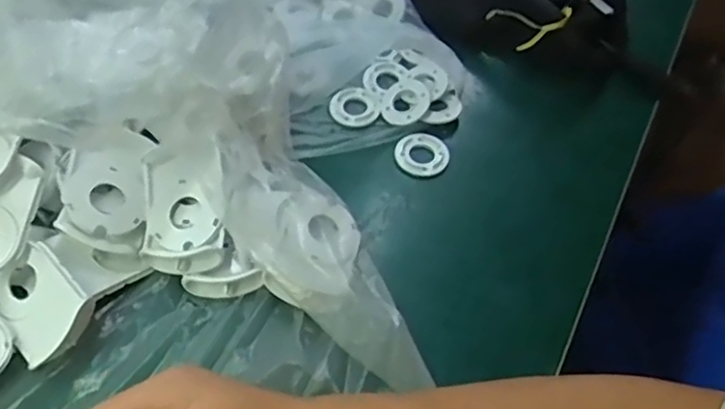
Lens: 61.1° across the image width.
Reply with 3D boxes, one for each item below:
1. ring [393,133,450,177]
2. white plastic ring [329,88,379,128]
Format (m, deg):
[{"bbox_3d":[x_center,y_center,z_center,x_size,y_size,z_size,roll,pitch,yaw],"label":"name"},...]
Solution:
[{"bbox_3d":[0.050,-0.042,0.511,0.044,0.007,0.042,1,54,-2],"label":"ring"},{"bbox_3d":[-0.007,-0.085,0.538,0.042,0.006,0.042,1,54,-2],"label":"white plastic ring"}]

